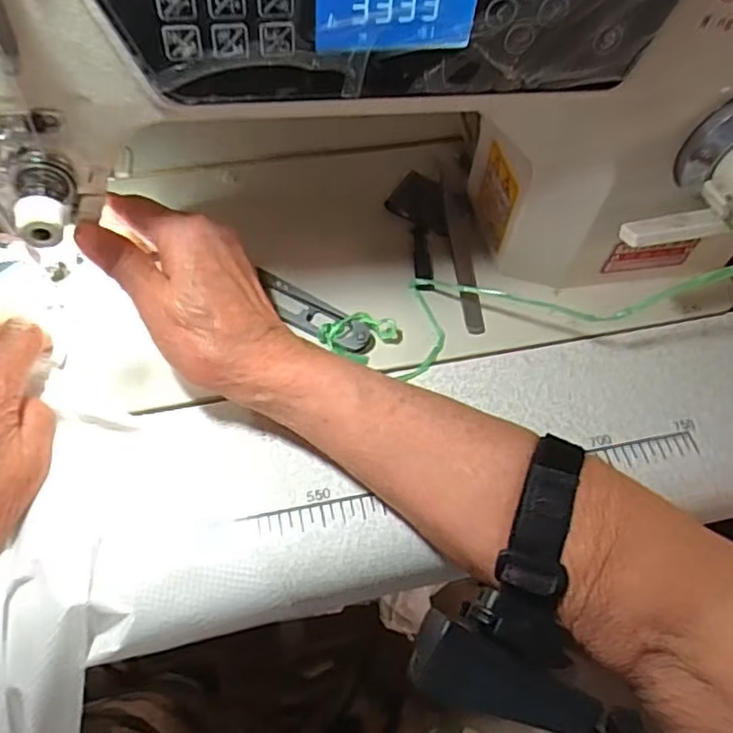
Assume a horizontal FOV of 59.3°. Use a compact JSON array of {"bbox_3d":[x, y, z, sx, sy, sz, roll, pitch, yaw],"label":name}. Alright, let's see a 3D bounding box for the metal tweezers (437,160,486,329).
[{"bbox_3d":[0.058,-0.080,0.403,0.016,0.014,0.135,-1,58,-4],"label":"metal tweezers"}]

